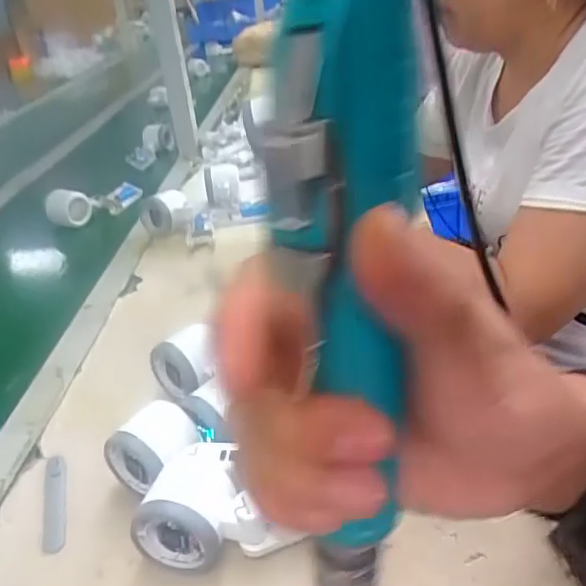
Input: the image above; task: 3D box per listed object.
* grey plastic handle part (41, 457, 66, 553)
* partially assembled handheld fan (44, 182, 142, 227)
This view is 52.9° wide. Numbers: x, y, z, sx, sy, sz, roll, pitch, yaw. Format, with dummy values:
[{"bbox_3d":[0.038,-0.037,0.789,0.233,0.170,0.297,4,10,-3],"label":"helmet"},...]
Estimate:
[{"bbox_3d":[-0.183,0.161,0.452,0.016,0.007,0.097,-13,30,-14],"label":"grey plastic handle part"},{"bbox_3d":[-0.324,-0.159,0.982,0.161,0.057,0.059,-29,36,-35],"label":"partially assembled handheld fan"}]

